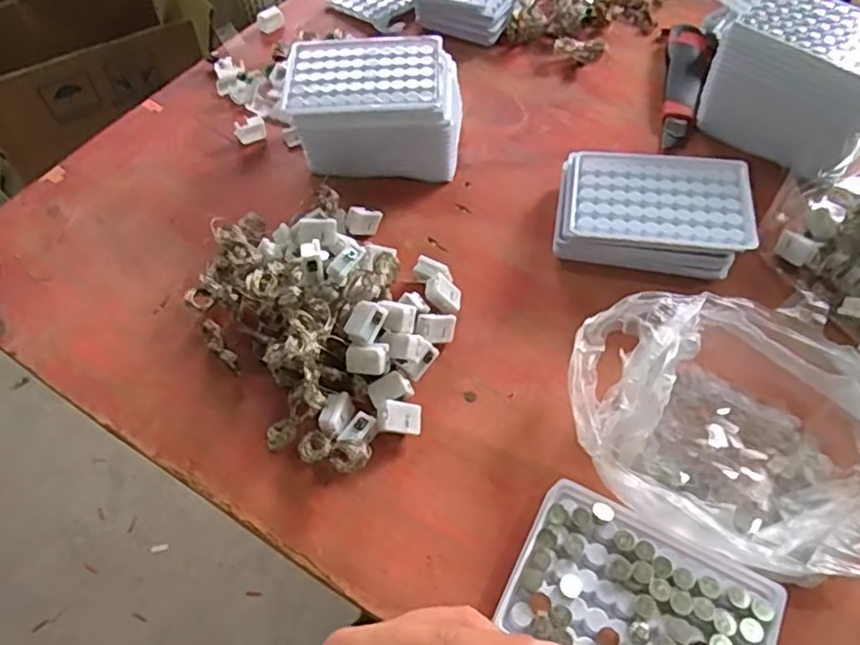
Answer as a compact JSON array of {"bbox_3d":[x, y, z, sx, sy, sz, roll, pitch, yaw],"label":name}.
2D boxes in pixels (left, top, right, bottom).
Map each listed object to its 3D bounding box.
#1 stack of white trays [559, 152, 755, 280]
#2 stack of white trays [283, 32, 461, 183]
[{"bbox_3d":[0.170,-0.087,0.491,0.138,0.037,0.100,8,55,7],"label":"stack of white trays"},{"bbox_3d":[-0.046,-0.184,0.549,0.148,0.071,0.106,-3,54,-1],"label":"stack of white trays"}]

